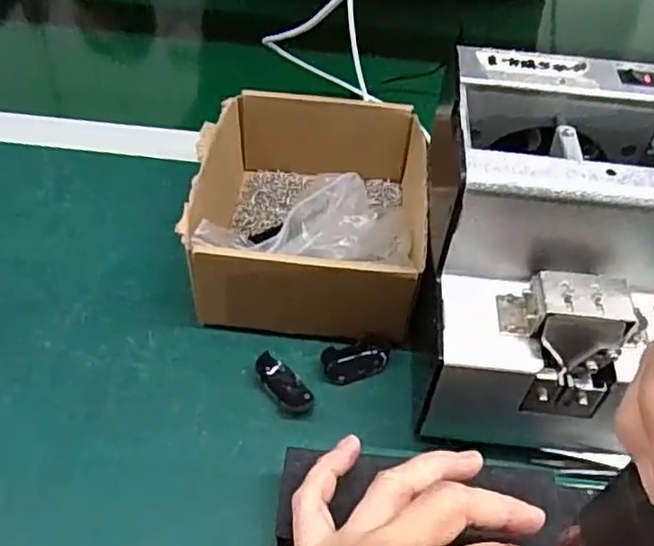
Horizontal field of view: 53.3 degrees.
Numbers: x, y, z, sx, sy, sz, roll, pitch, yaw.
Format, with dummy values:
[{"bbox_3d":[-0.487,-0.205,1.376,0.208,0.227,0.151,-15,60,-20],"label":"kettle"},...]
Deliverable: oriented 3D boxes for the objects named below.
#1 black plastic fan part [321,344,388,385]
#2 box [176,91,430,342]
[{"bbox_3d":[0.018,0.054,0.402,0.040,0.011,0.021,-5,48,-10],"label":"black plastic fan part"},{"bbox_3d":[-0.014,-0.041,0.450,0.146,0.075,0.175,7,47,1],"label":"box"}]

